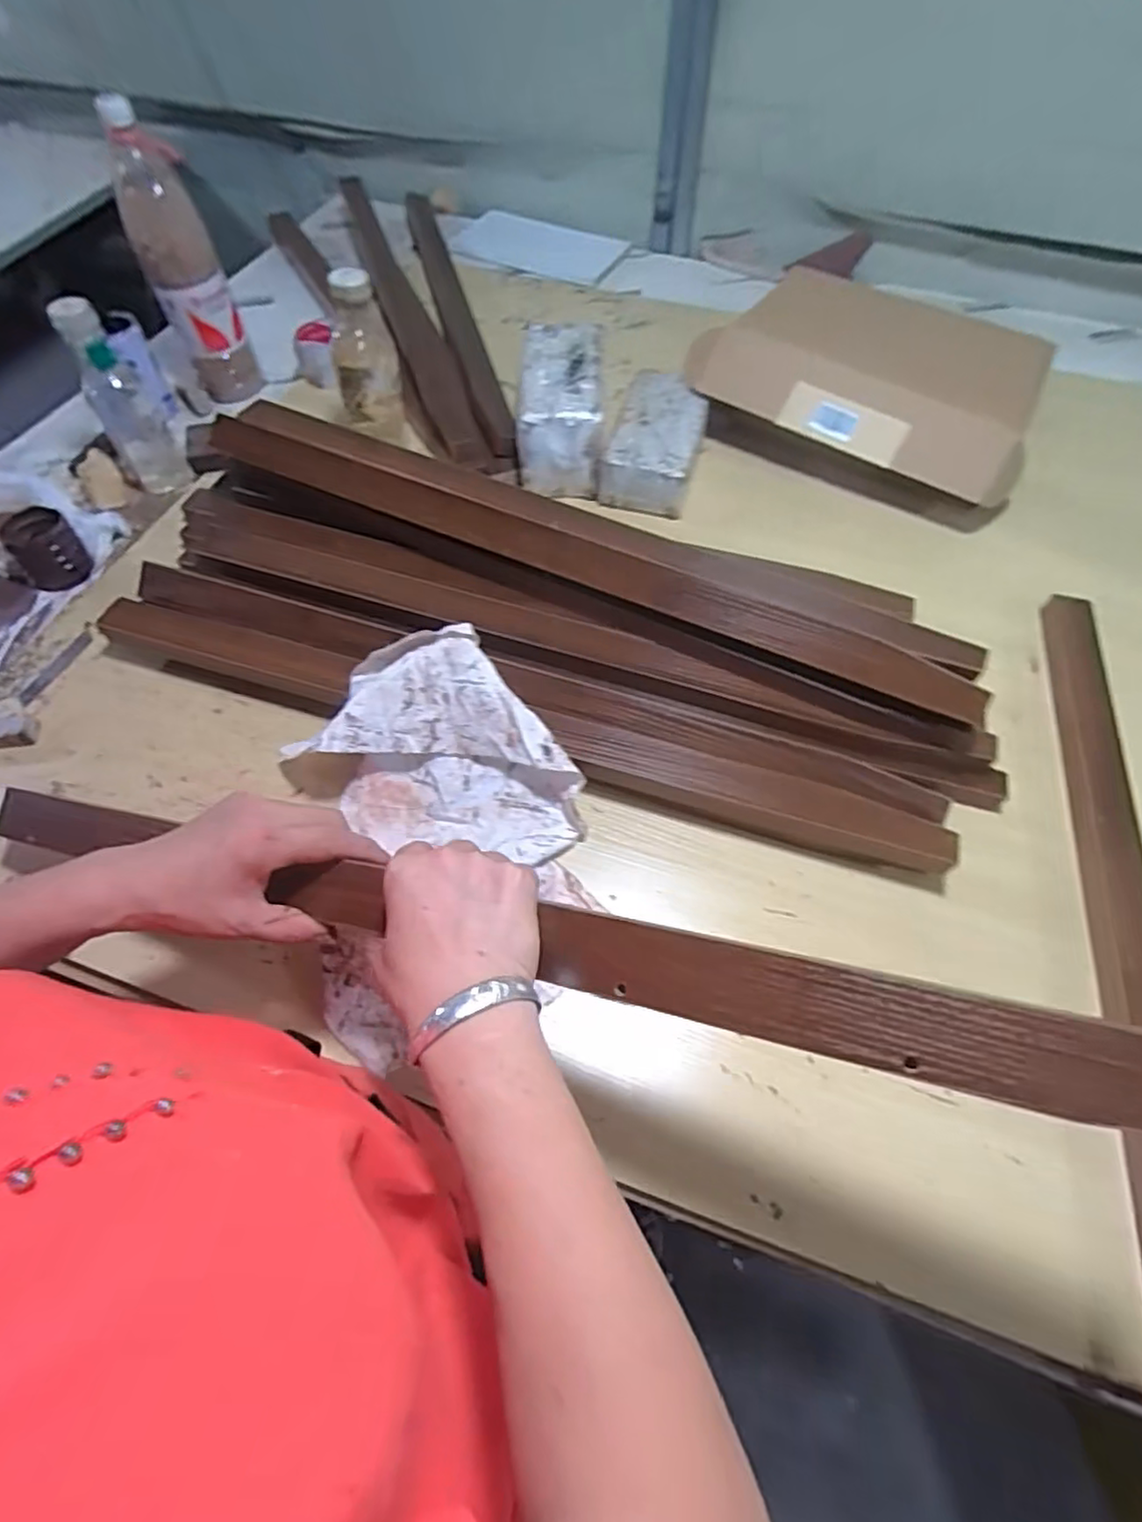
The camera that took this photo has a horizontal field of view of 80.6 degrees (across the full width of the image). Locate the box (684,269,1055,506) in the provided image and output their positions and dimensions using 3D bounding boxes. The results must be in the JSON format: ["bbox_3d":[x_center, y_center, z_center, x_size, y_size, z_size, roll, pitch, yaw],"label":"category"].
[{"bbox_3d":[0.363,-0.474,0.852,0.407,0.105,0.249,24,62,14],"label":"box"}]

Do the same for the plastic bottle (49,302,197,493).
[{"bbox_3d":[-0.522,-0.420,0.782,0.068,0.203,0.064,-32,63,-18],"label":"plastic bottle"}]

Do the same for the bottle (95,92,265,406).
[{"bbox_3d":[-0.489,-0.623,0.846,0.088,0.285,0.097,-23,61,-13],"label":"bottle"}]

